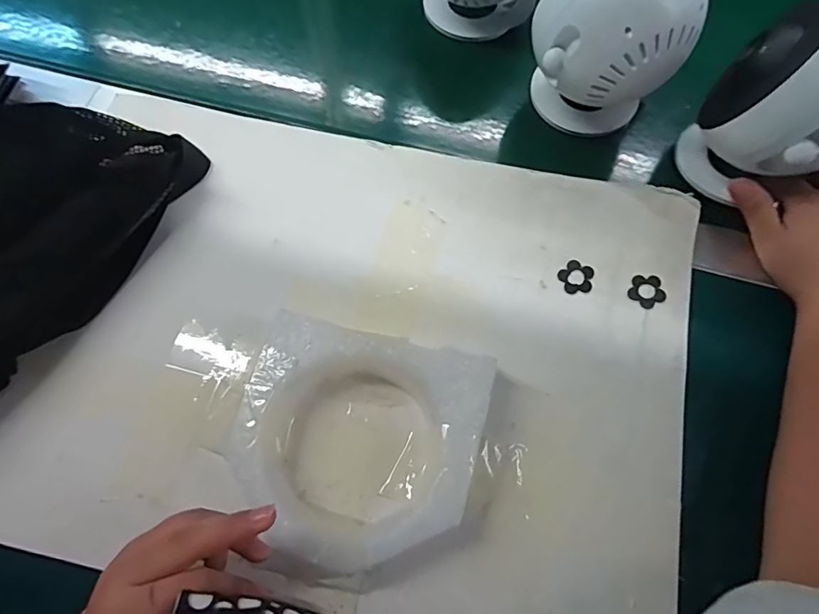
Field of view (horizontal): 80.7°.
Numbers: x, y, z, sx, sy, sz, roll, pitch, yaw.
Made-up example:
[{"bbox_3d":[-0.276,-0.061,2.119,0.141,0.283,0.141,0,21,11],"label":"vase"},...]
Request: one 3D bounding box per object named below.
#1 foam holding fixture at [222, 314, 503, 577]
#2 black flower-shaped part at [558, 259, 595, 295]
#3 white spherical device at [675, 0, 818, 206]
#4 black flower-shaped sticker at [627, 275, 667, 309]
[{"bbox_3d":[-0.033,0.088,0.304,0.145,0.038,0.140,13,71,4],"label":"foam holding fixture"},{"bbox_3d":[0.128,-0.023,0.365,0.026,0.004,0.026,0,70,0],"label":"black flower-shaped part"},{"bbox_3d":[0.258,-0.131,0.332,0.094,0.129,0.080,42,75,14],"label":"white spherical device"},{"bbox_3d":[0.177,-0.012,0.359,0.026,0.004,0.025,-14,71,-5],"label":"black flower-shaped sticker"}]

